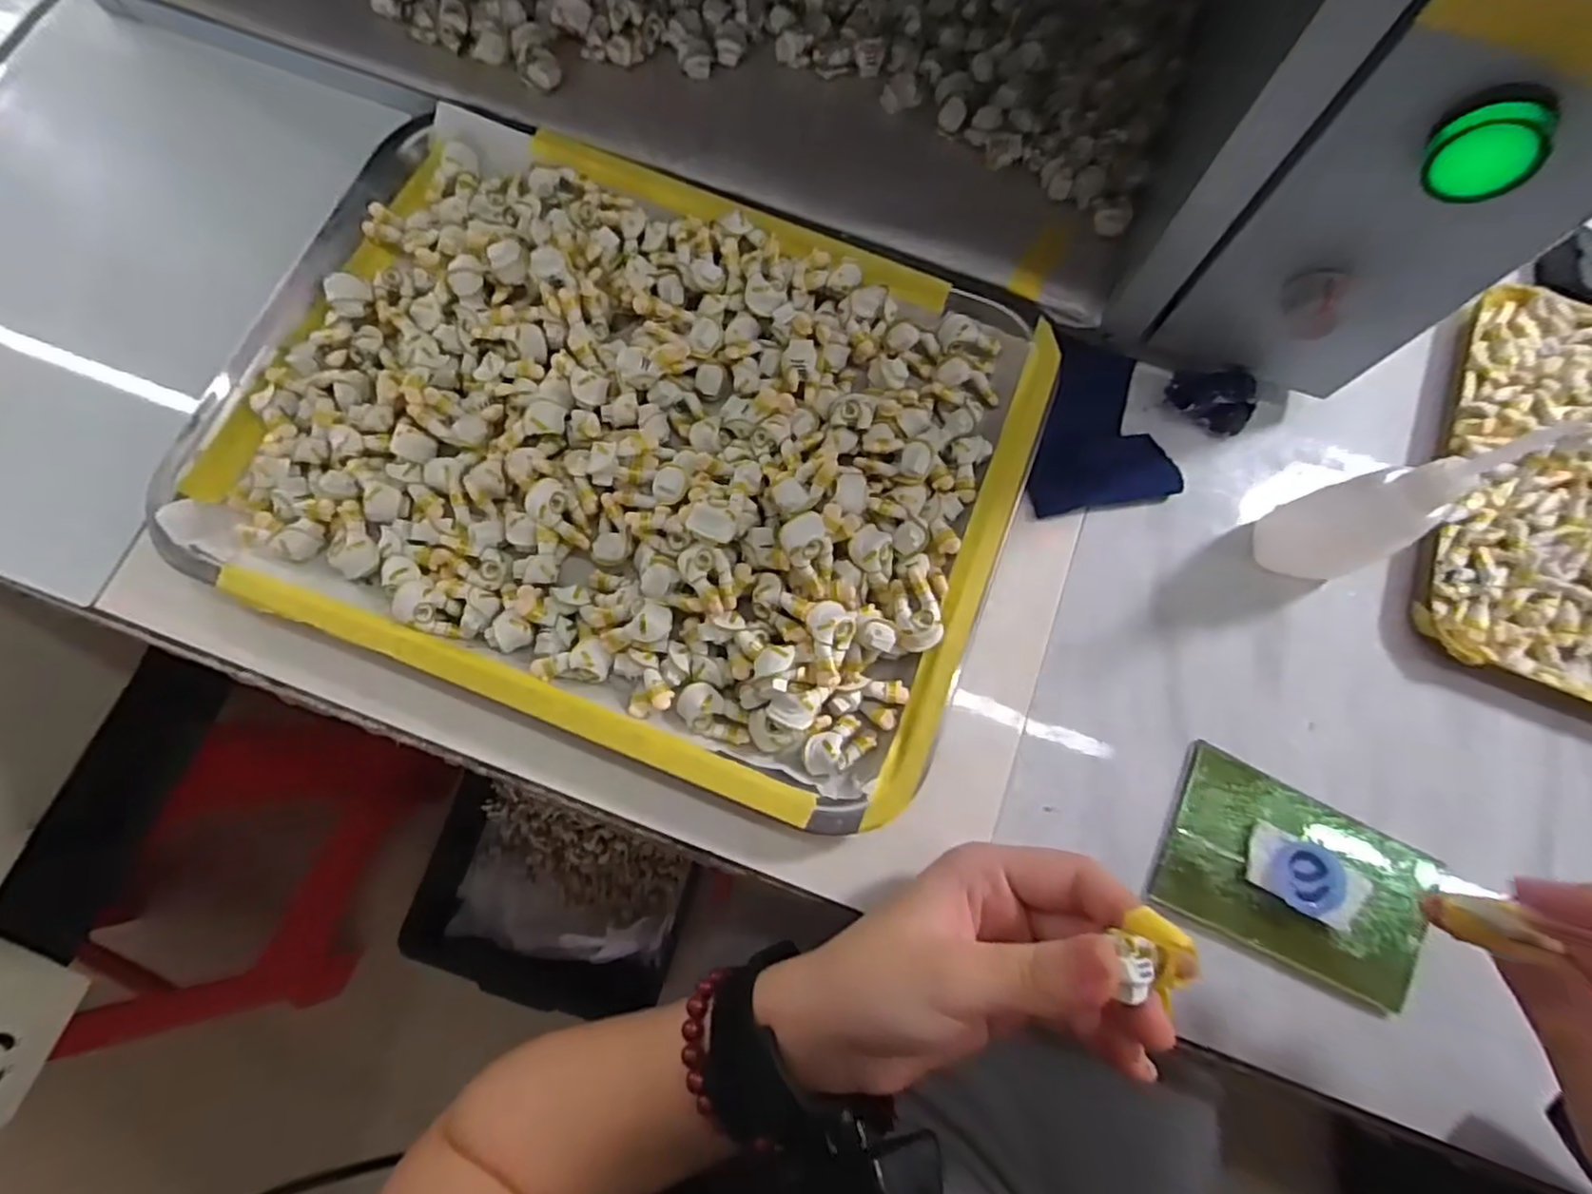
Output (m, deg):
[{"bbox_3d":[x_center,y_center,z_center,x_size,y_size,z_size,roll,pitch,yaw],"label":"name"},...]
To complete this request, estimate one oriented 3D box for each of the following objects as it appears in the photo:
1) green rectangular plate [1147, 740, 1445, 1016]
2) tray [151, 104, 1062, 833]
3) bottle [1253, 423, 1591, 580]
[{"bbox_3d":[0.200,0.111,0.275,0.100,0.012,0.065,25,82,7],"label":"green rectangular plate"},{"bbox_3d":[-0.077,-0.074,0.299,0.340,0.030,0.255,22,78,4],"label":"tray"},{"bbox_3d":[0.222,-0.032,0.261,0.030,0.108,0.033,-17,78,-5],"label":"bottle"}]

